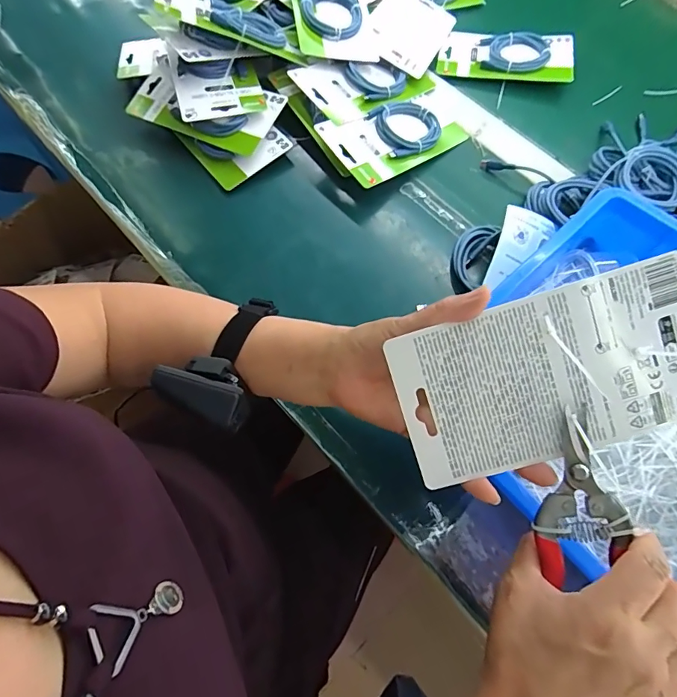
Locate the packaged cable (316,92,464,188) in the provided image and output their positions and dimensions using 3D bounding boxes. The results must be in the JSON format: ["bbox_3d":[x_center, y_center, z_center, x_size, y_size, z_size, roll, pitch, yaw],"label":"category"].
[{"bbox_3d":[0.077,-0.260,0.533,0.188,0.017,0.092,-30,80,-21],"label":"packaged cable"}]

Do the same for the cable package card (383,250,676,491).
[{"bbox_3d":[0.126,0.017,0.261,0.175,0.006,0.097,-18,96,5],"label":"cable package card"}]

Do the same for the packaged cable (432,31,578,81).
[{"bbox_3d":[0.232,-0.410,0.608,0.179,0.021,0.087,7,69,2],"label":"packaged cable"}]

